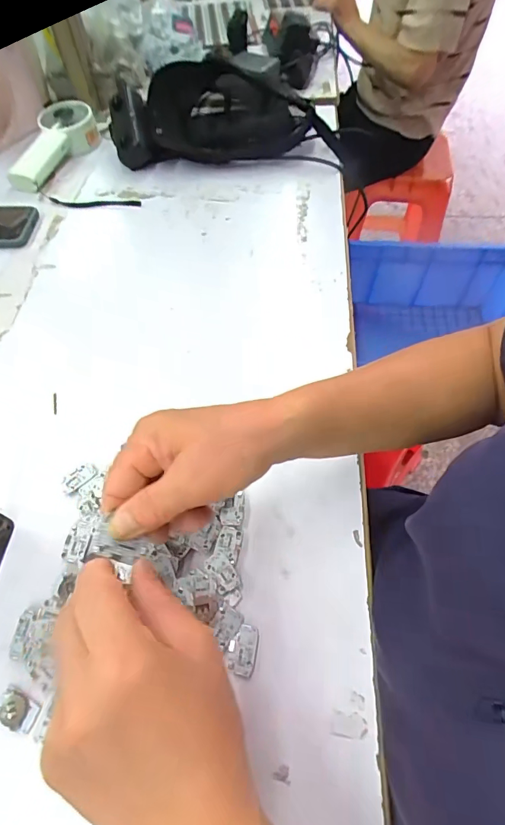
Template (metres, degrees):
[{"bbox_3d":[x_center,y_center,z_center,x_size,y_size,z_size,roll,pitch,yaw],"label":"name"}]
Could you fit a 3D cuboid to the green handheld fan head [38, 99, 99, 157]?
[{"bbox_3d":[-0.272,-0.422,0.625,0.081,0.043,0.099,-21,61,-10],"label":"green handheld fan head"}]

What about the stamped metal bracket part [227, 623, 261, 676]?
[{"bbox_3d":[-0.006,0.163,0.287,0.020,0.007,0.030,5,60,5],"label":"stamped metal bracket part"}]

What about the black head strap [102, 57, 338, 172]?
[{"bbox_3d":[-0.036,-0.444,0.607,0.304,0.075,0.188,-1,59,2],"label":"black head strap"}]

